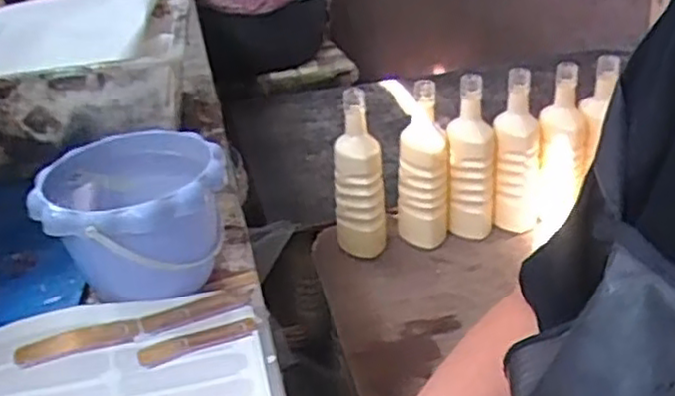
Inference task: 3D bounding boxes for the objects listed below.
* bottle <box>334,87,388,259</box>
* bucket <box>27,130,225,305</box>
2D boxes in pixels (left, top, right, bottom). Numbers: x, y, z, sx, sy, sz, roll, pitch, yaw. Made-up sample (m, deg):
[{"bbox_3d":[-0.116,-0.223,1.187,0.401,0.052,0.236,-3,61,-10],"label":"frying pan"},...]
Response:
[{"bbox_3d":[0.031,-0.026,1.078,0.072,0.256,0.067,-5,28,-4],"label":"bottle"},{"bbox_3d":[-0.169,0.024,0.620,0.148,0.113,0.143,-3,31,2],"label":"bucket"}]

